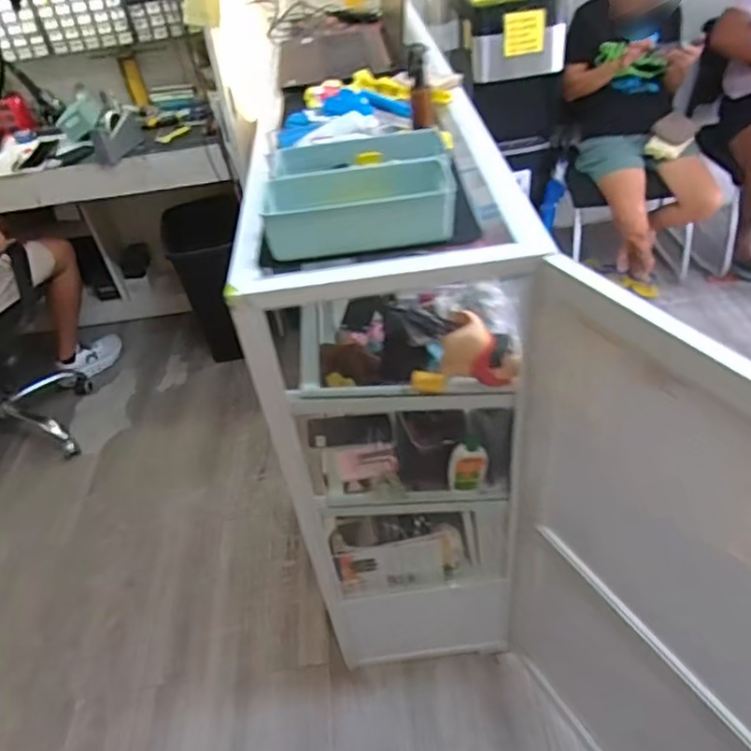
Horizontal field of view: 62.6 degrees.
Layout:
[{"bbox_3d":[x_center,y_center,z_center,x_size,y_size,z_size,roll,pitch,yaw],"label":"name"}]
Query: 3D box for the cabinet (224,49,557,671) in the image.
[{"bbox_3d":[0.066,0.011,1.370,0.434,1.110,0.860,-6,42,3],"label":"cabinet"}]

